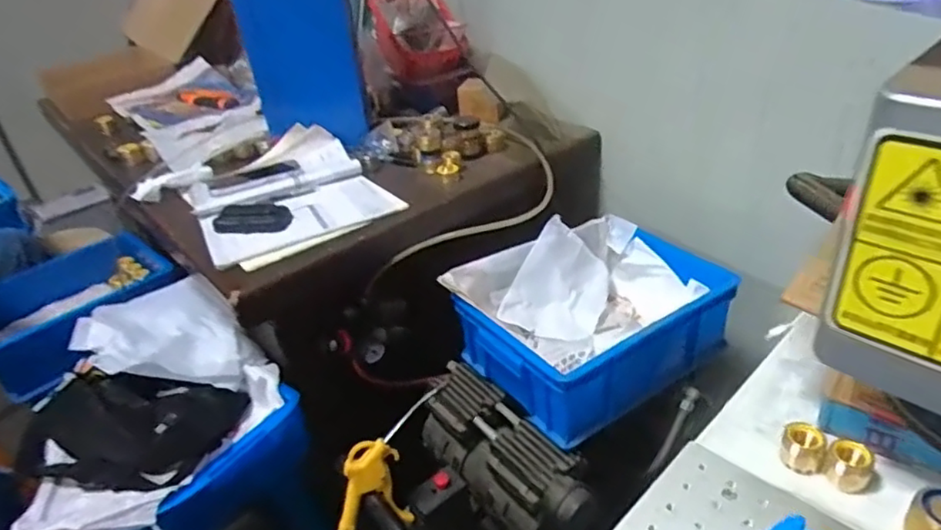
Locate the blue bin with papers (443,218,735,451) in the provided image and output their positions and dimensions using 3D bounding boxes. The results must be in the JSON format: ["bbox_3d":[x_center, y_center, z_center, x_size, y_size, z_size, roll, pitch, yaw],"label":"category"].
[{"bbox_3d":[0.175,0.080,0.936,0.341,0.139,0.273,-24,36,-25],"label":"blue bin with papers"}]

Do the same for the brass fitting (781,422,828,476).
[{"bbox_3d":[0.266,0.147,0.495,0.029,0.029,0.029,-3,34,2],"label":"brass fitting"}]

